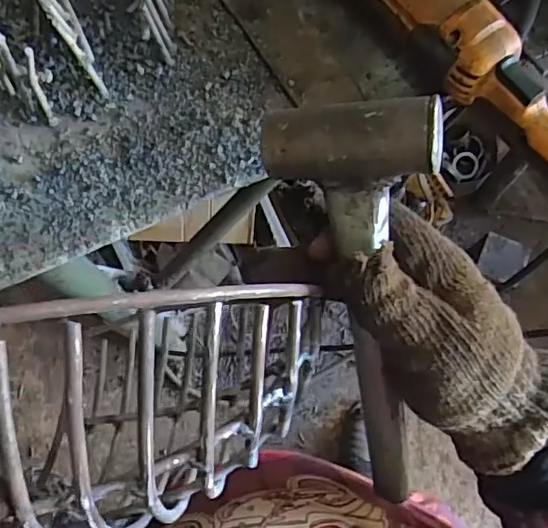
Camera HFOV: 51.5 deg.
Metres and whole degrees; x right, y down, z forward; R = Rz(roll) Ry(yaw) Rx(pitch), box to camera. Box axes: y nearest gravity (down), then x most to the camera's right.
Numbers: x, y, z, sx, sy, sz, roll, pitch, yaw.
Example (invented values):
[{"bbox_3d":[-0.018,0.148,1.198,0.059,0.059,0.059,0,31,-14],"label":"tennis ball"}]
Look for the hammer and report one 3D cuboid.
[{"bbox_3d":[0.045,0.038,0.281,0.063,0.235,0.034,-11,33,-1],"label":"hammer"}]

